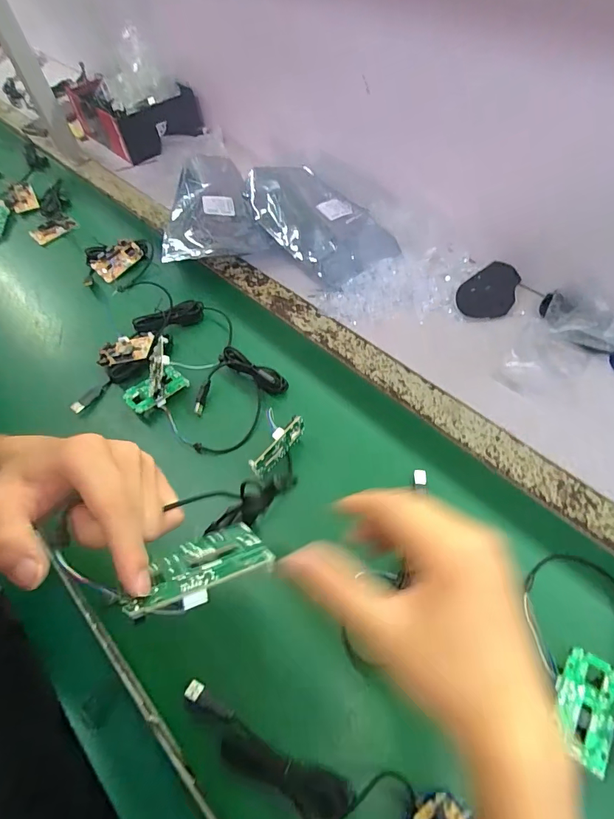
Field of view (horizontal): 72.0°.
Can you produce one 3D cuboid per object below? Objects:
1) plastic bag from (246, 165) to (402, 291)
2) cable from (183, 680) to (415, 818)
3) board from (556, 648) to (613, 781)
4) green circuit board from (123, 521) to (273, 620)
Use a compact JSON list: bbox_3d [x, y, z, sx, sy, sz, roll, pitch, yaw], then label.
[{"bbox_3d":[0.027,-0.313,0.697,0.175,0.061,0.277,-30,60,-14],"label":"plastic bag"},{"bbox_3d":[-0.019,0.284,0.339,0.192,0.020,0.047,15,60,14],"label":"cable"},{"bbox_3d":[0.222,0.239,0.339,0.043,0.013,0.076,24,68,13],"label":"board"},{"bbox_3d":[-0.060,0.089,0.235,0.075,0.009,0.051,-15,18,-27],"label":"green circuit board"}]

